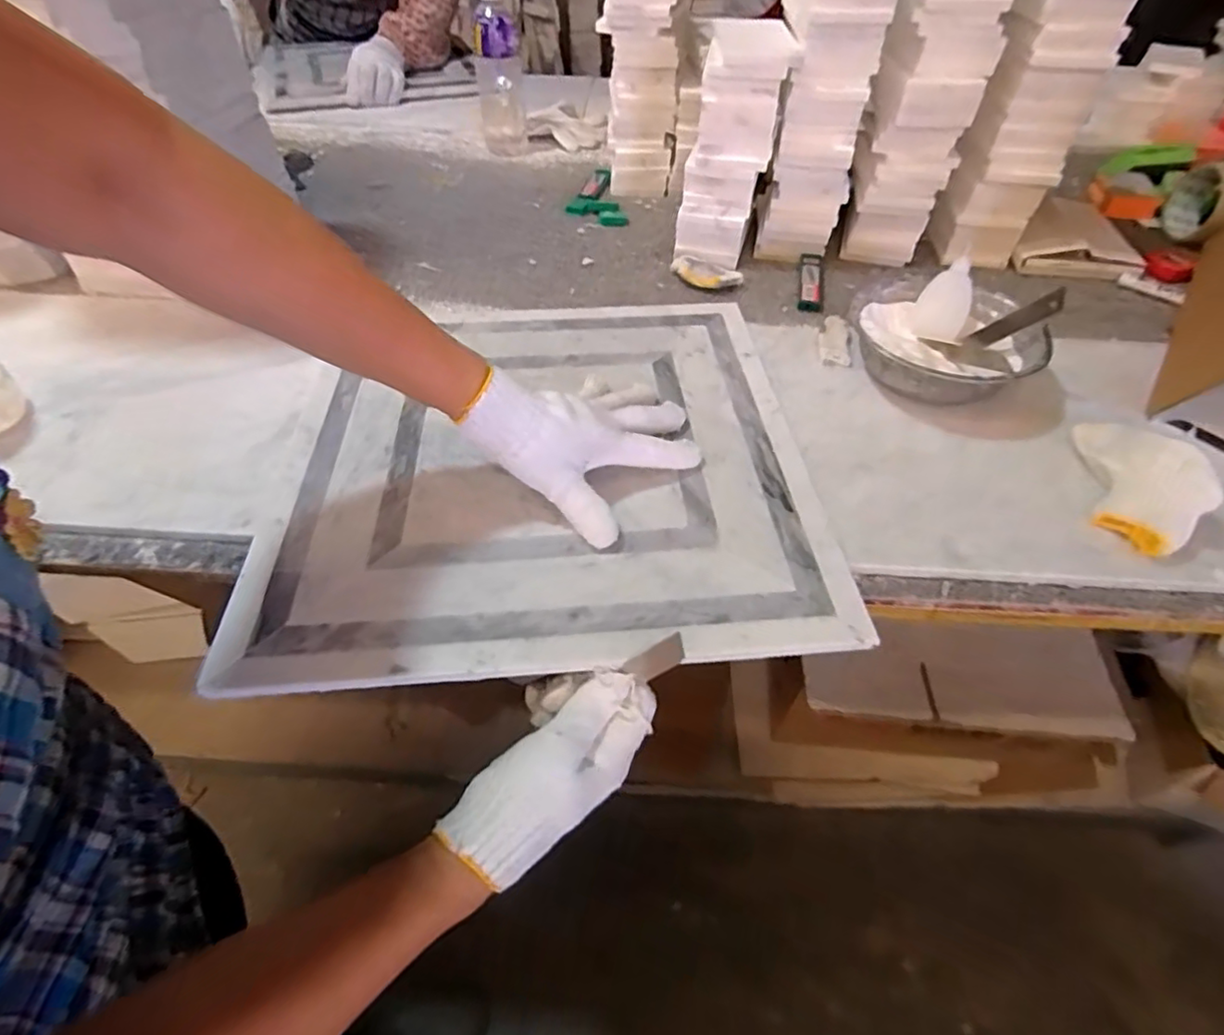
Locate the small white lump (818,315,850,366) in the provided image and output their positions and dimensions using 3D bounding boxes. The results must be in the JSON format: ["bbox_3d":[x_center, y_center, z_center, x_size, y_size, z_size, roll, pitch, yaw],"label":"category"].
[{"bbox_3d":[0.215,-0.171,0.595,0.029,0.013,0.068,10,50,9],"label":"small white lump"}]

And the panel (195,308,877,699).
[{"bbox_3d":[-0.053,-0.054,0.486,0.393,0.018,0.383,-5,50,-3],"label":"panel"}]

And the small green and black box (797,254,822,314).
[{"bbox_3d":[0.223,-0.264,0.688,0.024,0.009,0.118,9,50,9],"label":"small green and black box"}]

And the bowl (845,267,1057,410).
[{"bbox_3d":[0.294,-0.157,0.554,0.158,0.050,0.157,0,49,0],"label":"bowl"}]

